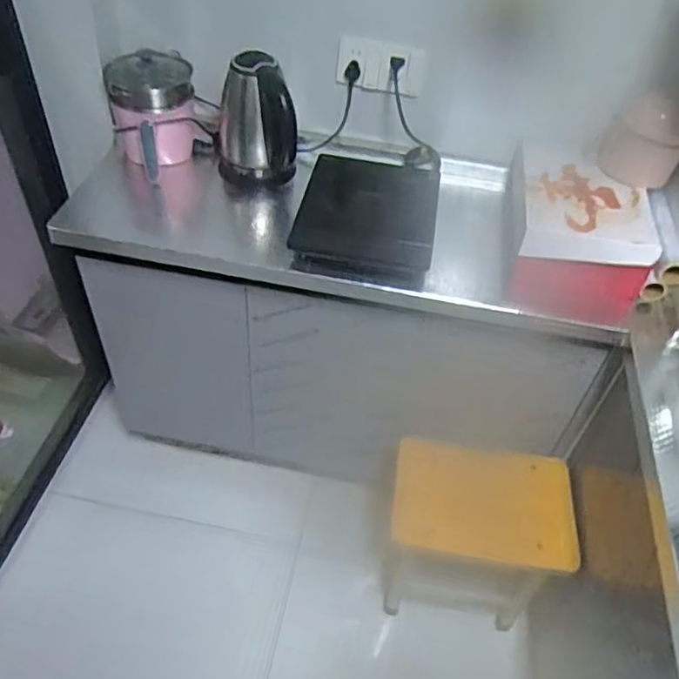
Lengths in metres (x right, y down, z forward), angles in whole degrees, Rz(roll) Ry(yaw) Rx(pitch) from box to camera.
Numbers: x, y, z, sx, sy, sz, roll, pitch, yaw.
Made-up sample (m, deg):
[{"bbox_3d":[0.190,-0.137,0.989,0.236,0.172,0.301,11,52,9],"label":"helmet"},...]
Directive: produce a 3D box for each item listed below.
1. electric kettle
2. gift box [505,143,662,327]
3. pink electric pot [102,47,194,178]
[{"bbox_3d":[-0.166,-0.423,1.224,0.153,0.232,0.159,-4,48,-9],"label":"electric kettle"},{"bbox_3d":[0.448,-0.218,1.199,0.235,0.159,0.344,8,47,2],"label":"gift box"},{"bbox_3d":[-0.364,-0.438,1.226,0.163,0.189,0.159,-8,49,-12],"label":"pink electric pot"}]

